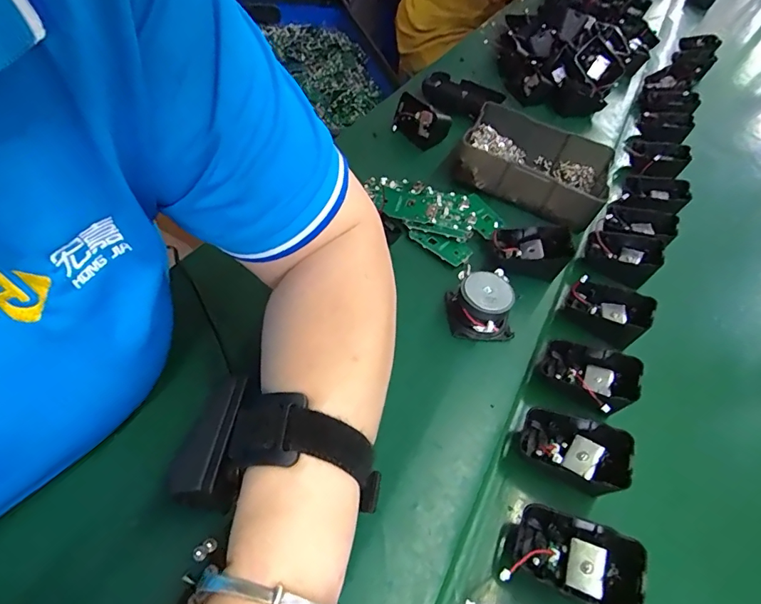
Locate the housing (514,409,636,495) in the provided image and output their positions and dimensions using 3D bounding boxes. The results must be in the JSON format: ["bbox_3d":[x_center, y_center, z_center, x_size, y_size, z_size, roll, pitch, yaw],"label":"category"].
[{"bbox_3d":[0.133,0.102,0.315,0.068,0.030,0.046,26,49,20],"label":"housing"}]

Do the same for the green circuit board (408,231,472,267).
[{"bbox_3d":[0.057,-0.056,0.439,0.059,0.006,0.033,34,53,14],"label":"green circuit board"}]

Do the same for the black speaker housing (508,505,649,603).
[{"bbox_3d":[0.116,0.156,0.273,0.067,0.033,0.044,22,48,17],"label":"black speaker housing"}]

